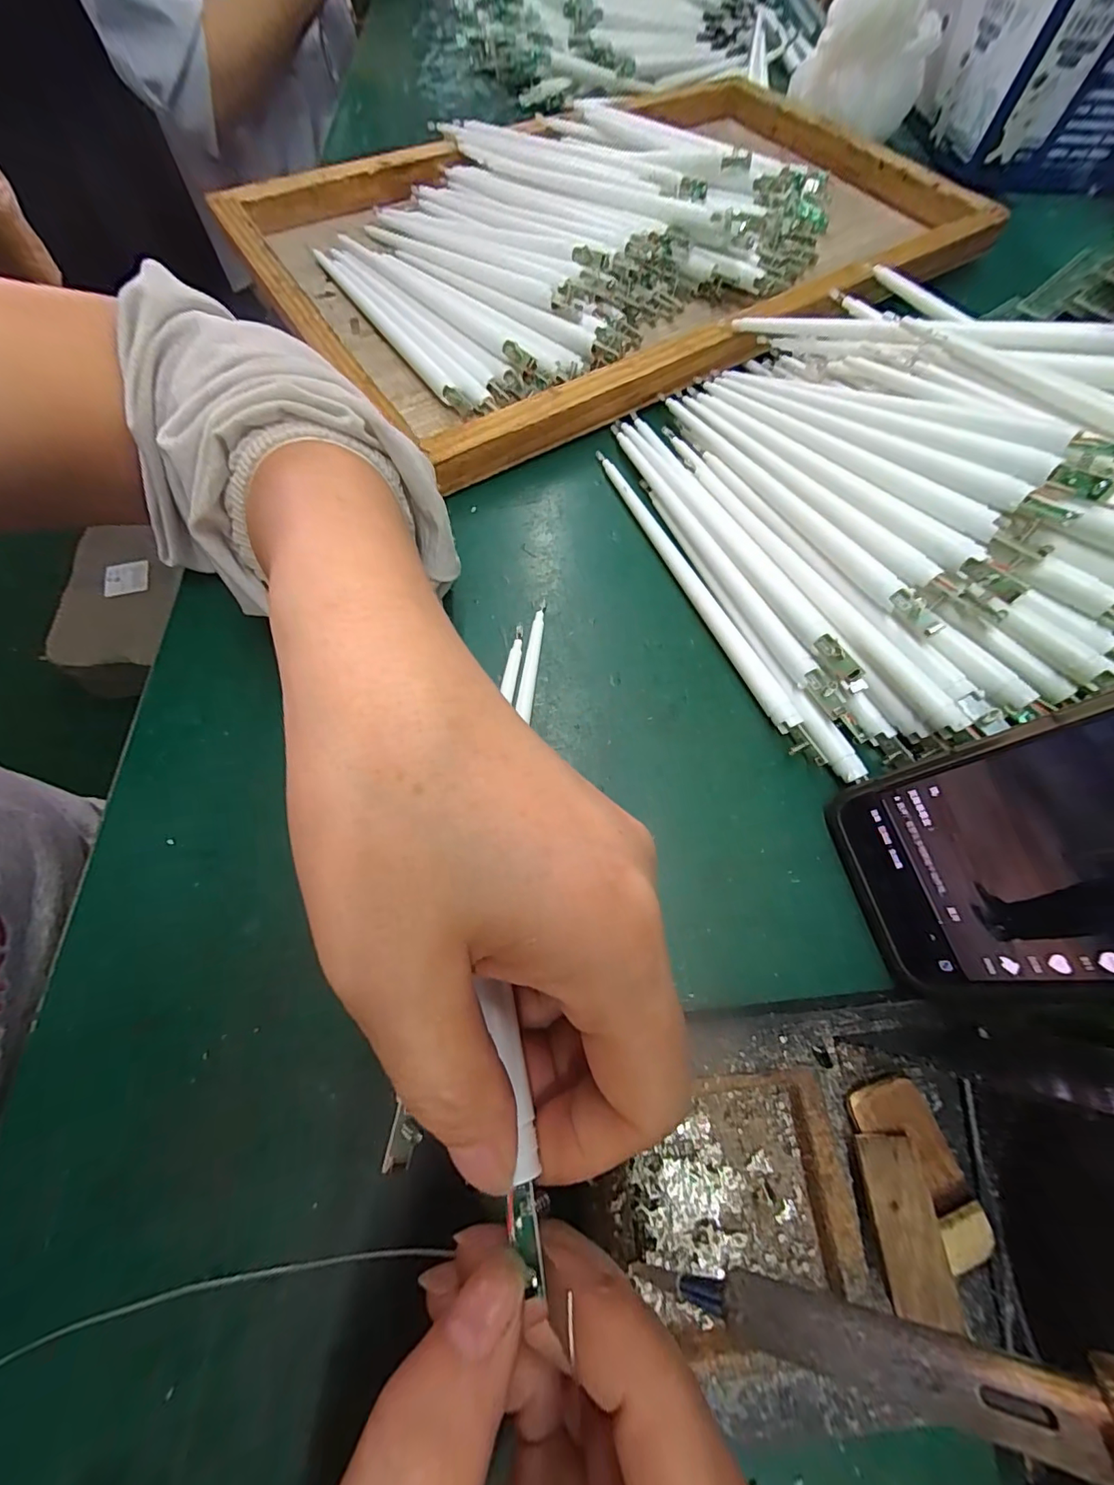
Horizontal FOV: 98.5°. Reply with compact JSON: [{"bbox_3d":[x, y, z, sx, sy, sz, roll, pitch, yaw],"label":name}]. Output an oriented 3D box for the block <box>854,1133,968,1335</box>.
[{"bbox_3d":[0.100,0.137,0.137,0.018,0.004,0.039,-1,59,-1],"label":"block"}]

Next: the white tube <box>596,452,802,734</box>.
[{"bbox_3d":[0.066,-0.084,0.243,0.008,0.009,0.182,-22,71,-11],"label":"white tube"}]

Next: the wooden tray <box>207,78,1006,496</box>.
[{"bbox_3d":[0.048,-0.368,0.335,0.455,0.035,0.308,-33,74,-14],"label":"wooden tray"}]

